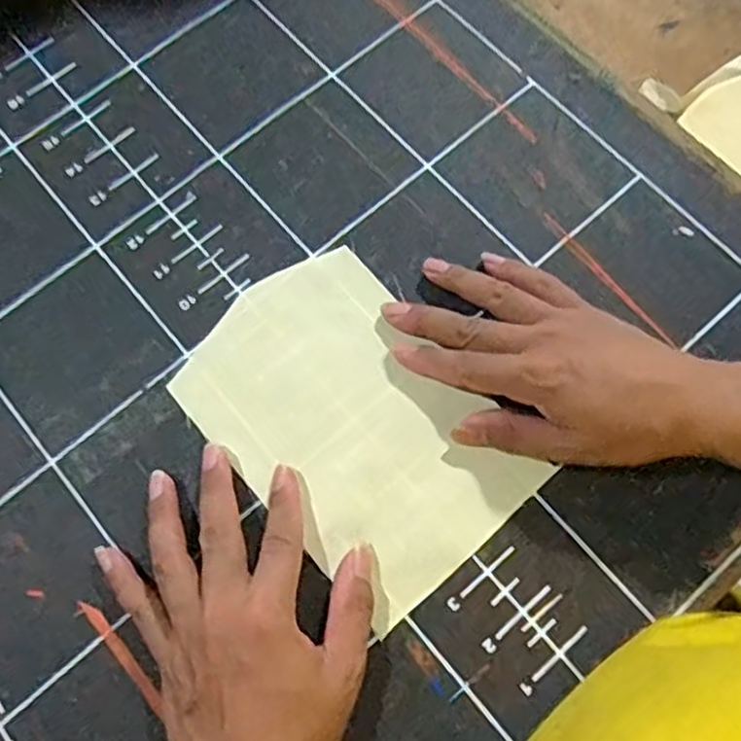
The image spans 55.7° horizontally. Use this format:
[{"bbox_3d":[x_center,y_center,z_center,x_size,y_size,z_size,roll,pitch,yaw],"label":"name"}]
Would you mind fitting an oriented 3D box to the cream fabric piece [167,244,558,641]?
[{"bbox_3d":[-0.011,0.030,0.416,0.135,0.004,0.201,-41,77,-10],"label":"cream fabric piece"}]

